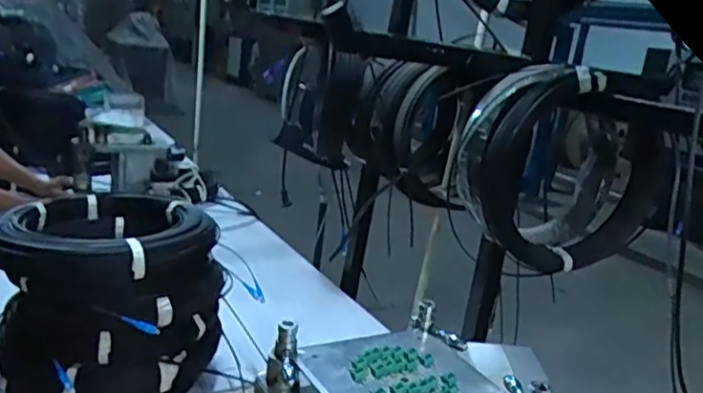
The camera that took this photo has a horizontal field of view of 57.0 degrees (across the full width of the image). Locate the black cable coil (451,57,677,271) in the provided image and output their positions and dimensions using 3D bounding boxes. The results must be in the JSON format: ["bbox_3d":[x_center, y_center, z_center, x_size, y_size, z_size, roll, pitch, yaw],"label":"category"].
[{"bbox_3d":[0.347,-0.037,1.029,0.345,0.311,0.105,2,16,-22],"label":"black cable coil"}]

